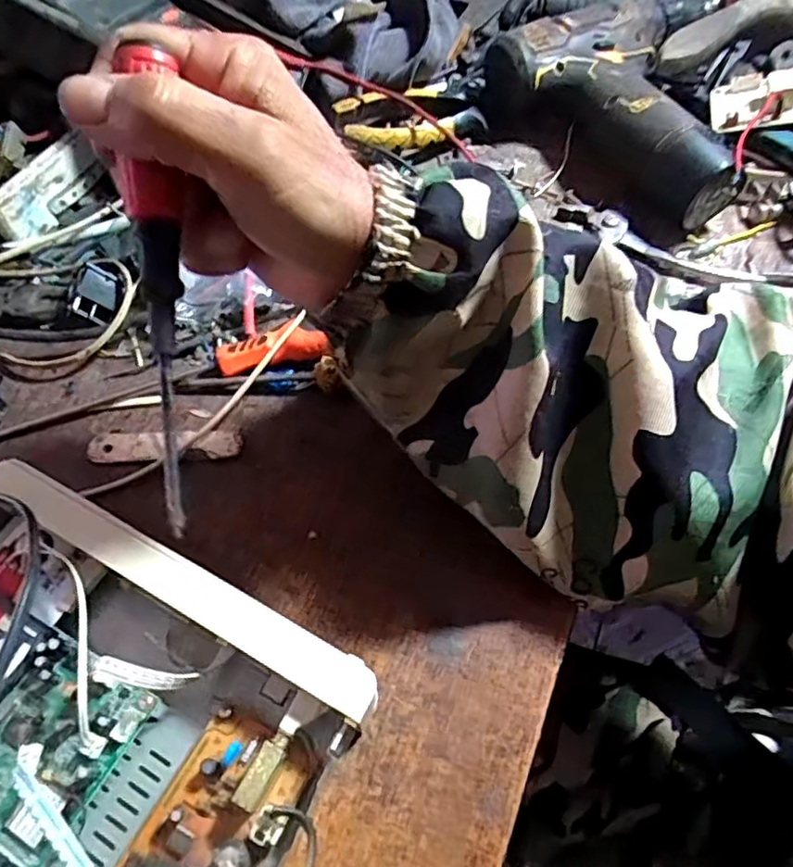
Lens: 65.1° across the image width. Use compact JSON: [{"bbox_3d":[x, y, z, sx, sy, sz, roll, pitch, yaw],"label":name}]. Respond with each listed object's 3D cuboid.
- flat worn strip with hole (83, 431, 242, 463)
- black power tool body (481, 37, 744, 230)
[{"bbox_3d":[-0.135,0.007,0.363,0.088,0.004,0.020,-2,59,1],"label":"flat worn strip with hole"},{"bbox_3d":[0.147,-0.219,0.428,0.066,0.050,0.202,-39,65,-19],"label":"black power tool body"}]

